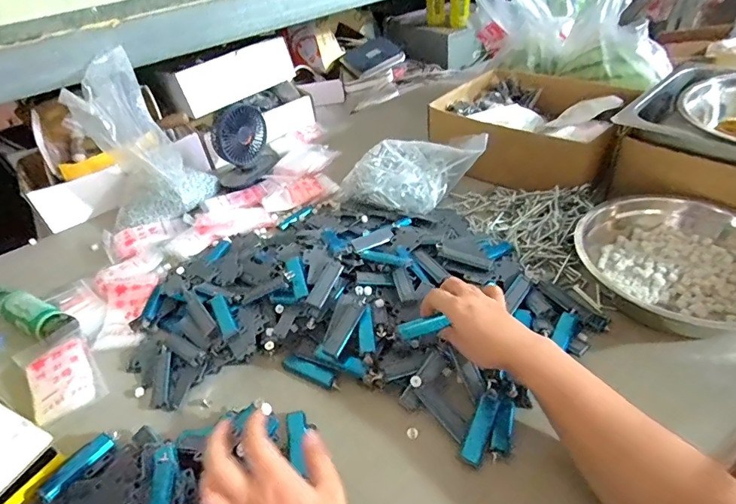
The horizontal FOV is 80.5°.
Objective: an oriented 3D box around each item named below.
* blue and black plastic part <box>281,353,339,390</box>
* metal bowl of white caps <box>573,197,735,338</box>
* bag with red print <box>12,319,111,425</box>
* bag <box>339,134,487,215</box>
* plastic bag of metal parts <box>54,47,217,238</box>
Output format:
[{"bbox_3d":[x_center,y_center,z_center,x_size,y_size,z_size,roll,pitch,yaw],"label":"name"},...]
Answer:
[{"bbox_3d":[-0.075,0.147,0.550,0.079,0.013,0.027,18,46,27],"label":"blue and black plastic part"},{"bbox_3d":[0.406,0.016,0.562,0.237,0.063,0.237,-22,42,-16],"label":"metal bowl of white caps"},{"bbox_3d":[-0.418,0.156,0.586,0.081,0.018,0.151,-32,46,-26],"label":"bag with red print"},{"bbox_3d":[0.074,-0.140,0.780,0.256,0.089,0.119,-2,40,7],"label":"bag"},{"bbox_3d":[-0.411,-0.201,0.794,0.187,0.262,0.132,-17,41,-11],"label":"plastic bag of metal parts"}]

